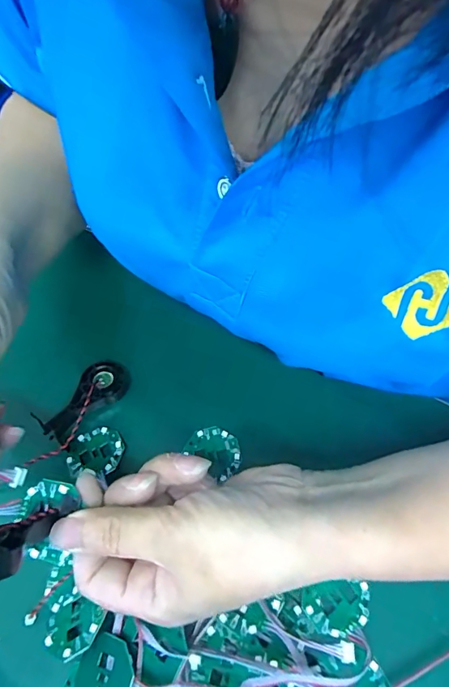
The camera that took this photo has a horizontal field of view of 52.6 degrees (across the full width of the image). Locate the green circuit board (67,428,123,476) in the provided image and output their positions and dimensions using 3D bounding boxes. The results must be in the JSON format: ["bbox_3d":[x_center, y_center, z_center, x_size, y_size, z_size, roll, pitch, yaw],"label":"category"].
[{"bbox_3d":[-0.079,0.066,0.280,0.033,0.006,0.030,6,61,9],"label":"green circuit board"}]

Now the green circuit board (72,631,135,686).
[{"bbox_3d":[-0.057,0.159,0.214,0.031,0.004,0.036,7,69,28],"label":"green circuit board"}]

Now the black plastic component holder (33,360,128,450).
[{"bbox_3d":[-0.089,0.036,0.292,0.030,0.014,0.060,30,68,21],"label":"black plastic component holder"}]

